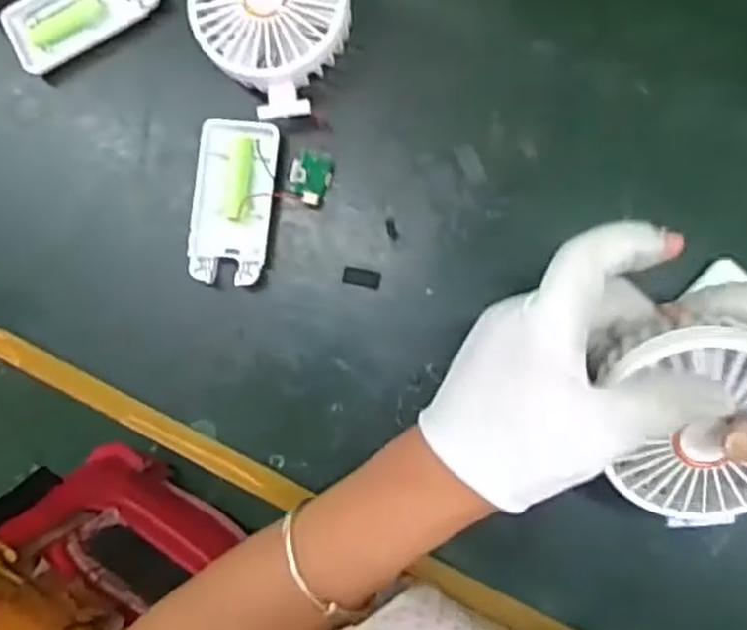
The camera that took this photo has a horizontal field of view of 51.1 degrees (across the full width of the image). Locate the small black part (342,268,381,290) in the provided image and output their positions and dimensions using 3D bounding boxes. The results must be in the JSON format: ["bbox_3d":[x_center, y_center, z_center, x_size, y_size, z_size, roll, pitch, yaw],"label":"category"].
[{"bbox_3d":[-0.007,-0.022,0.458,0.022,0.004,0.011,13,92,8],"label":"small black part"}]

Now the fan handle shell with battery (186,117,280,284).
[{"bbox_3d":[-0.082,-0.066,0.461,0.047,0.017,0.095,5,91,8],"label":"fan handle shell with battery"}]

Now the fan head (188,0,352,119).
[{"bbox_3d":[-0.054,-0.170,0.453,0.088,0.050,0.098,-41,83,4],"label":"fan head"}]

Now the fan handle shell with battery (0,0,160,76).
[{"bbox_3d":[-0.178,-0.187,0.477,0.095,0.016,0.043,-27,86,7],"label":"fan handle shell with battery"}]

